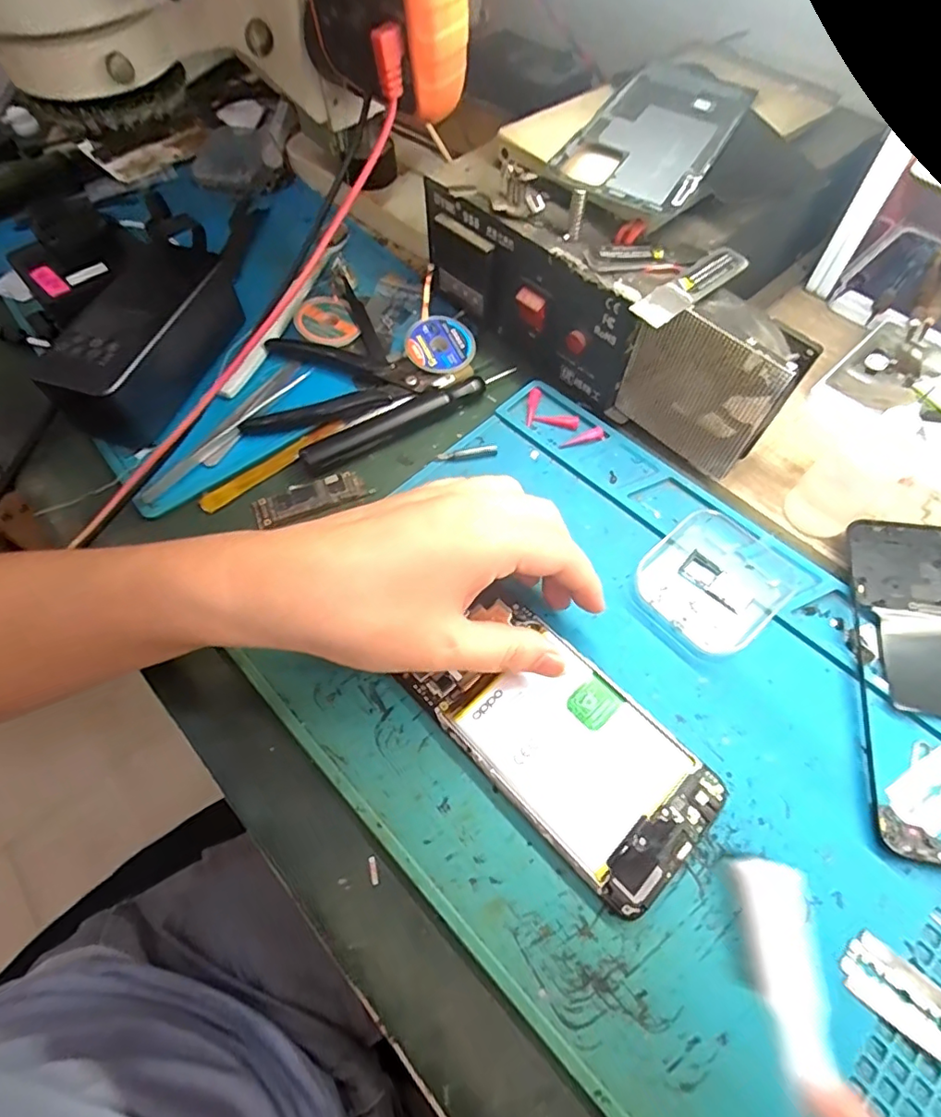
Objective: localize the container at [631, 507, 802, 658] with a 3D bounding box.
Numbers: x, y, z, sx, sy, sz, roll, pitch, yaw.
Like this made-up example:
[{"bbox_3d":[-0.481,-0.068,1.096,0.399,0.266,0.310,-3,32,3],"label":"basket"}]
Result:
[{"bbox_3d":[0.127,0.010,0.285,0.076,0.012,0.063,-37,67,-16],"label":"container"}]

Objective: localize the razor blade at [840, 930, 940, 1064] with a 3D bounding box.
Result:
[{"bbox_3d":[0.163,0.164,0.206,0.043,0.004,0.022,36,69,18],"label":"razor blade"}]

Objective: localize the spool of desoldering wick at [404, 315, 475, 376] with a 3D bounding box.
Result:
[{"bbox_3d":[-0.020,-0.141,0.363,0.044,0.011,0.042,-1,62,1],"label":"spool of desoldering wick"}]

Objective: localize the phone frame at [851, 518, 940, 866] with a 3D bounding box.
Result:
[{"bbox_3d":[0.222,0.055,0.256,0.073,0.015,0.162,10,63,7],"label":"phone frame"}]

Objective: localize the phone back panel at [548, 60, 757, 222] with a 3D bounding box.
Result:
[{"bbox_3d":[0.105,-0.239,0.307,0.070,0.005,0.156,28,64,11],"label":"phone back panel"}]

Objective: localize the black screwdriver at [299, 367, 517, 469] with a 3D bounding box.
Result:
[{"bbox_3d":[-0.035,-0.089,0.339,0.144,0.011,0.016,-26,64,-12],"label":"black screwdriver"}]

